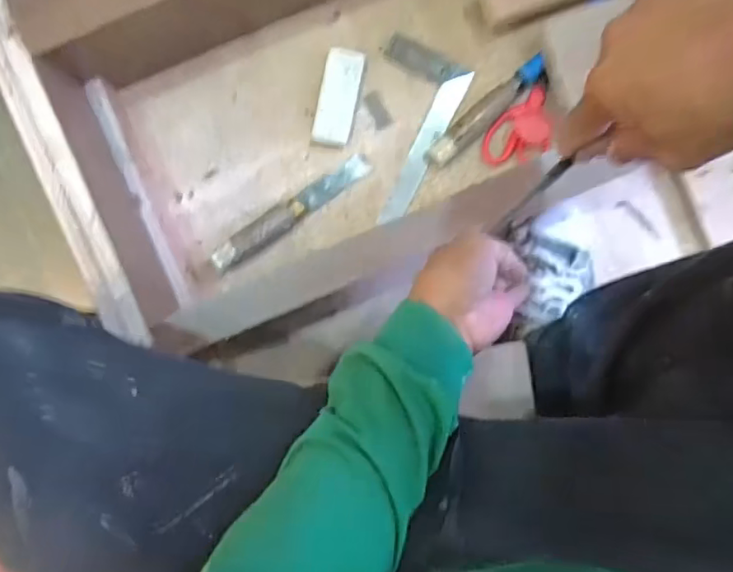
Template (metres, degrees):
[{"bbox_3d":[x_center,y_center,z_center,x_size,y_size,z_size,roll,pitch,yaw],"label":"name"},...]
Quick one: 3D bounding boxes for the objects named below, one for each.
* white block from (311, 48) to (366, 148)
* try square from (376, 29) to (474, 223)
[{"bbox_3d":[-0.031,-0.211,0.631,0.042,0.014,0.103,12,90,0],"label":"white block"},{"bbox_3d":[0.036,-0.177,0.643,0.100,0.019,0.192,26,90,0],"label":"try square"}]

